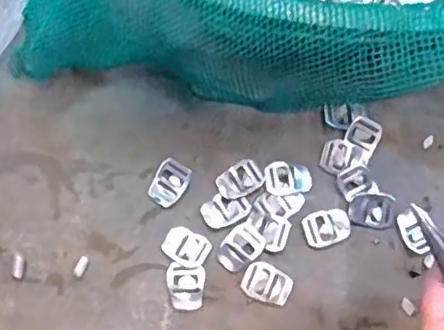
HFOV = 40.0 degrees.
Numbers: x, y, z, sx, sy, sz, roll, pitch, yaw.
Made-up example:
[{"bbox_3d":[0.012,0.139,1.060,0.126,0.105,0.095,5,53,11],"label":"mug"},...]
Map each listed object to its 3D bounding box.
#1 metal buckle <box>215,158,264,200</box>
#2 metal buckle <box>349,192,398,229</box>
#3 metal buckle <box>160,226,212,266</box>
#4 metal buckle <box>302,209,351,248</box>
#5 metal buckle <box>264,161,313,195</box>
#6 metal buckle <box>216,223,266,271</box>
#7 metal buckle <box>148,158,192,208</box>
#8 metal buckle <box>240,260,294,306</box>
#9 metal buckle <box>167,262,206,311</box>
[{"bbox_3d":[0.015,0.013,0.519,0.038,0.004,0.027,-34,81,-6],"label":"metal buckle"},{"bbox_3d":[0.128,0.038,0.513,0.039,0.006,0.029,12,79,2],"label":"metal buckle"},{"bbox_3d":[-0.029,0.067,0.502,0.037,0.008,0.028,33,81,6],"label":"metal buckle"},{"bbox_3d":[0.088,0.052,0.510,0.038,0.004,0.029,-15,79,-3],"label":"metal buckle"},{"bbox_3d":[0.056,0.011,0.517,0.040,0.004,0.028,1,79,0],"label":"metal buckle"},{"bbox_3d":[0.015,0.069,0.503,0.039,0.004,0.030,-44,82,-8],"label":"metal buckle"},{"bbox_3d":[-0.045,0.016,0.518,0.030,0.009,0.039,30,80,5],"label":"metal buckle"},{"bbox_3d":[0.037,0.097,0.498,0.040,0.004,0.031,32,81,6],"label":"metal buckle"},{"bbox_3d":[-0.030,0.099,0.496,0.030,0.004,0.035,6,79,1],"label":"metal buckle"}]

